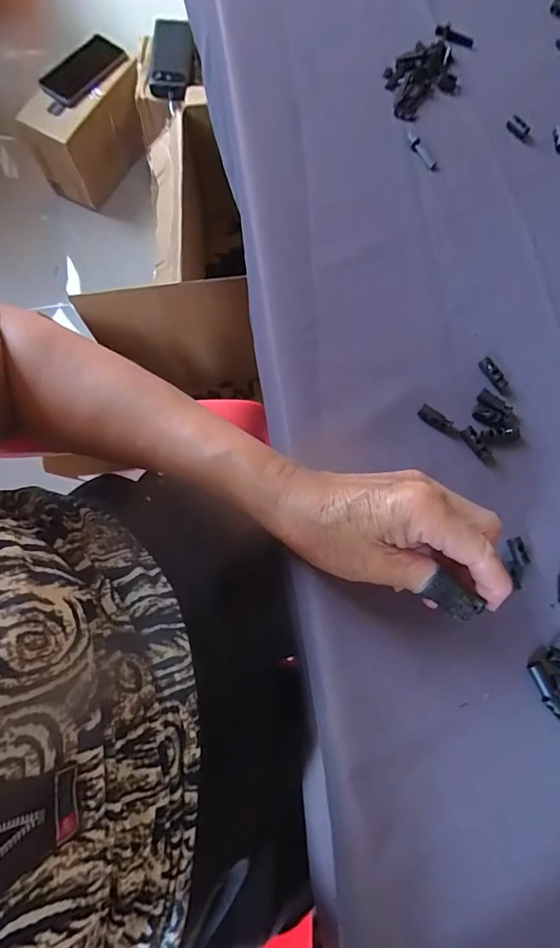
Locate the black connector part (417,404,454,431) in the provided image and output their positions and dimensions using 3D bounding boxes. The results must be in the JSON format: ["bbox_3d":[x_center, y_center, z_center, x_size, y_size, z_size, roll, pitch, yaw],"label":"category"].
[{"bbox_3d":[0.107,-0.038,0.318,0.024,0.006,0.009,34,78,8],"label":"black connector part"}]

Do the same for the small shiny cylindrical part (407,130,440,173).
[{"bbox_3d":[0.115,-0.265,0.375,0.011,0.004,0.045,-29,78,-7],"label":"small shiny cylindrical part"}]

